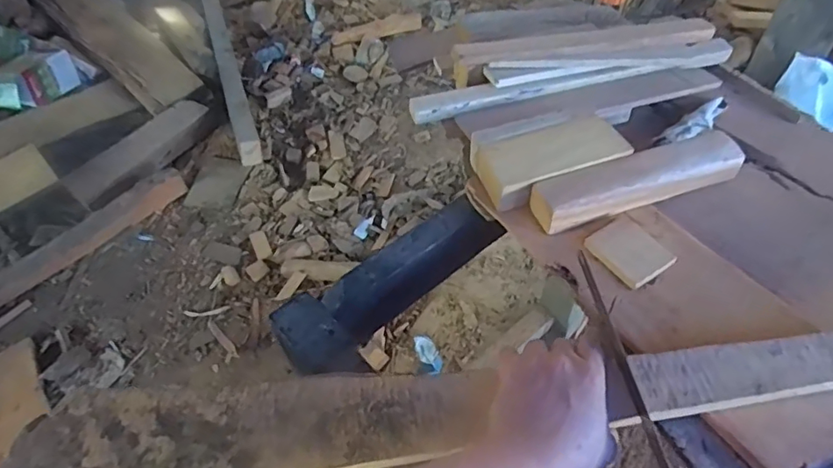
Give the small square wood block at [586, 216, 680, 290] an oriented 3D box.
[{"bbox_3d":[0.202,0.016,0.517,0.056,0.011,0.068,-28,55,-19],"label":"small square wood block"}]

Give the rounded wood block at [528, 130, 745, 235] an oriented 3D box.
[{"bbox_3d":[0.226,-0.055,0.560,0.221,0.037,0.046,-17,52,-10],"label":"rounded wood block"}]

